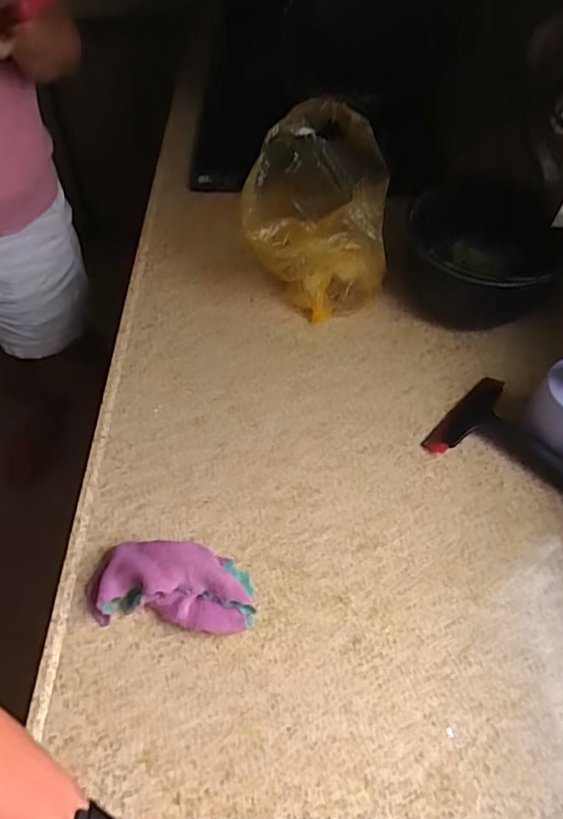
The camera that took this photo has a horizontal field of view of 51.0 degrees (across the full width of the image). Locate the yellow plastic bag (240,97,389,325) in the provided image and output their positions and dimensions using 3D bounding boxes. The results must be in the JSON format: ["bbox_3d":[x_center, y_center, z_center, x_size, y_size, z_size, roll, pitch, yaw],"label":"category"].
[{"bbox_3d":[0.046,-0.247,0.756,0.167,0.203,0.191,1,55,-1],"label":"yellow plastic bag"}]

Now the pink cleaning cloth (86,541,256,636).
[{"bbox_3d":[-0.106,0.167,0.569,0.157,0.035,0.078,5,55,1],"label":"pink cleaning cloth"}]

